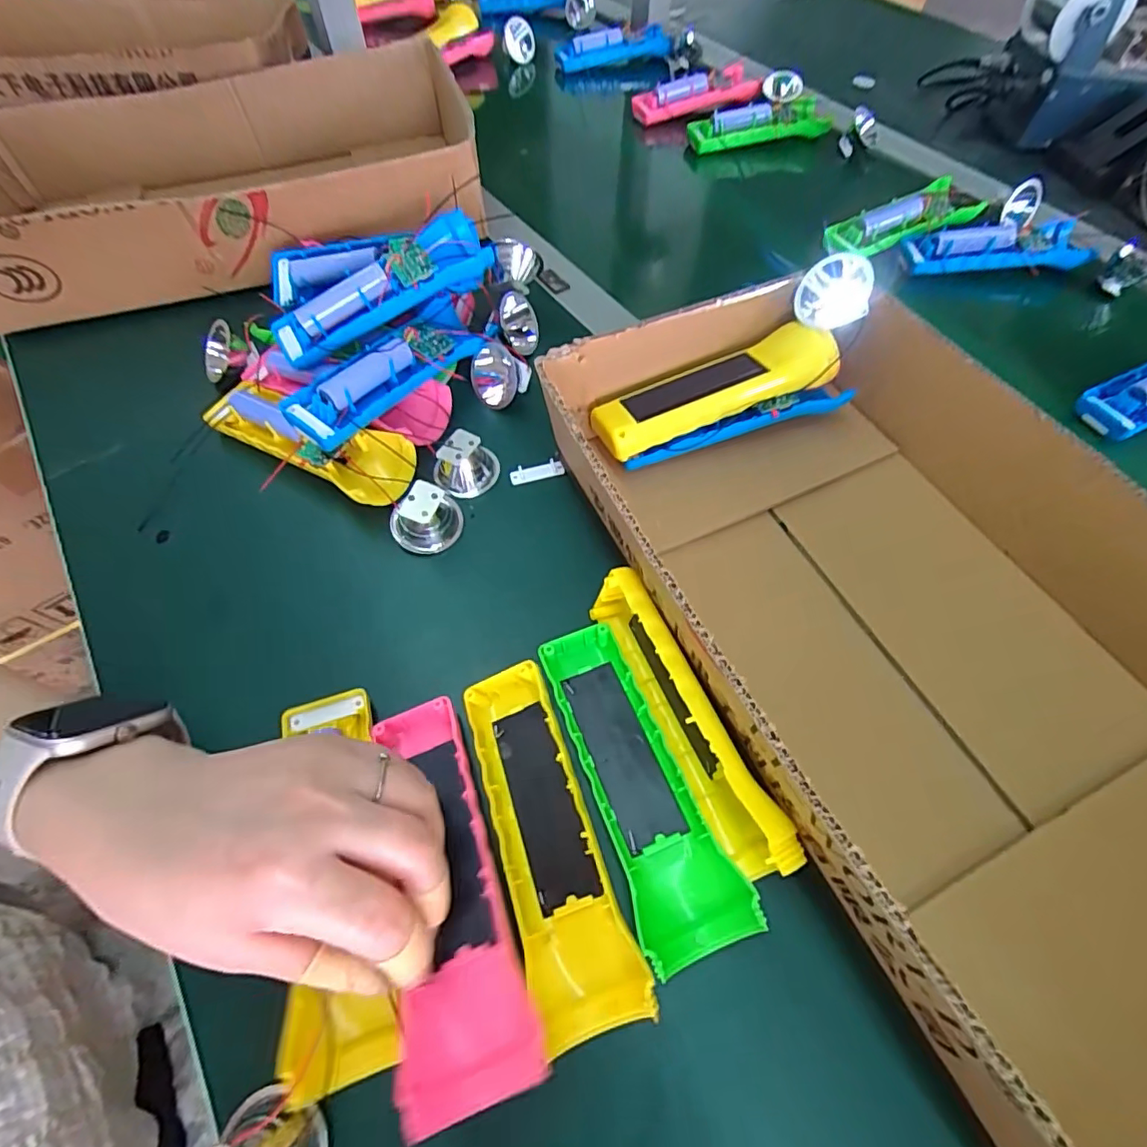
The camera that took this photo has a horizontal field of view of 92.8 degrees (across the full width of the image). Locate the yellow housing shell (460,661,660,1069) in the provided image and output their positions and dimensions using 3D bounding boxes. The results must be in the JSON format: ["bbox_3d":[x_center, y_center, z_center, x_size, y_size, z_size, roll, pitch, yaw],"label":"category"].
[{"bbox_3d":[-0.012,0.118,0.250,0.046,0.021,0.156,-15,62,-7],"label":"yellow housing shell"}]

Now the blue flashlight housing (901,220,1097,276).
[{"bbox_3d":[0.369,-0.287,0.478,0.150,0.029,0.040,0,61,1],"label":"blue flashlight housing"}]

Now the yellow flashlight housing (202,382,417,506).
[{"bbox_3d":[-0.175,-0.085,0.369,0.163,0.031,0.049,21,64,12],"label":"yellow flashlight housing"}]

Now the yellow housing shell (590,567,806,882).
[{"bbox_3d":[0.052,0.066,0.263,0.025,0.048,0.153,-22,63,-11],"label":"yellow housing shell"}]

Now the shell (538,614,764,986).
[{"bbox_3d":[0.029,0.096,0.264,0.046,0.022,0.156,-20,63,-10],"label":"shell"}]

